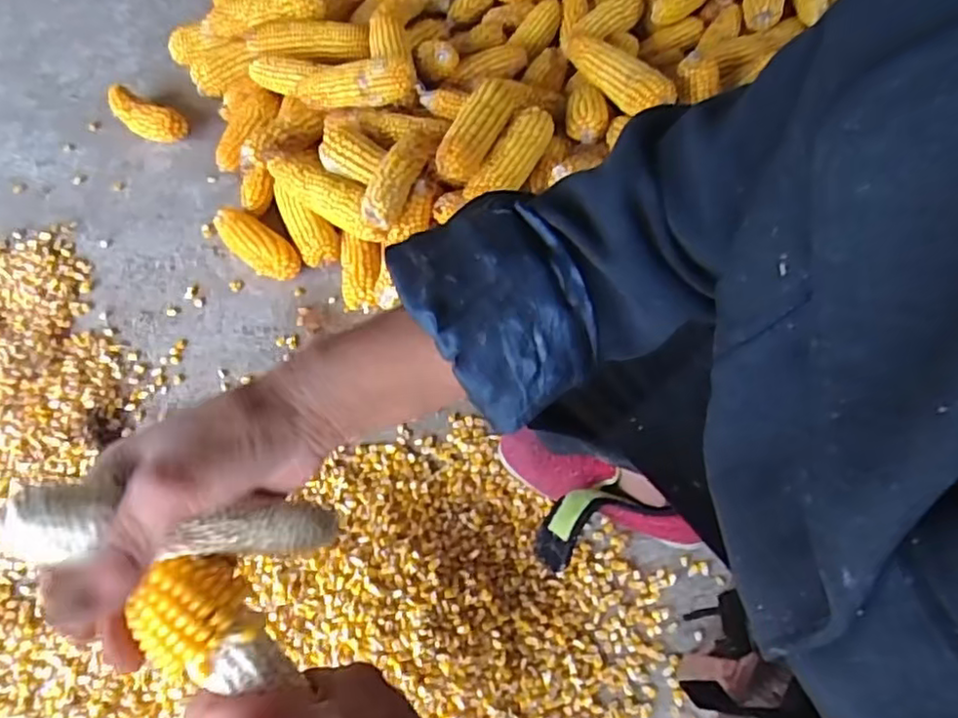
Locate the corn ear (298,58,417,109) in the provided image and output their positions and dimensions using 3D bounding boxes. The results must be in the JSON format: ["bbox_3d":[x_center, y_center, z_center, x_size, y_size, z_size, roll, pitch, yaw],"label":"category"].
[{"bbox_3d":[-0.156,-0.344,0.812,0.148,0.053,0.042,2,65,0],"label":"corn ear"}]

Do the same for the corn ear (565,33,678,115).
[{"bbox_3d":[0.177,-0.386,0.866,0.054,0.048,0.214,-23,48,-10],"label":"corn ear"}]

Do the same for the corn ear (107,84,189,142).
[{"bbox_3d":[-0.456,-0.330,0.890,0.123,0.047,0.049,29,69,11],"label":"corn ear"}]

